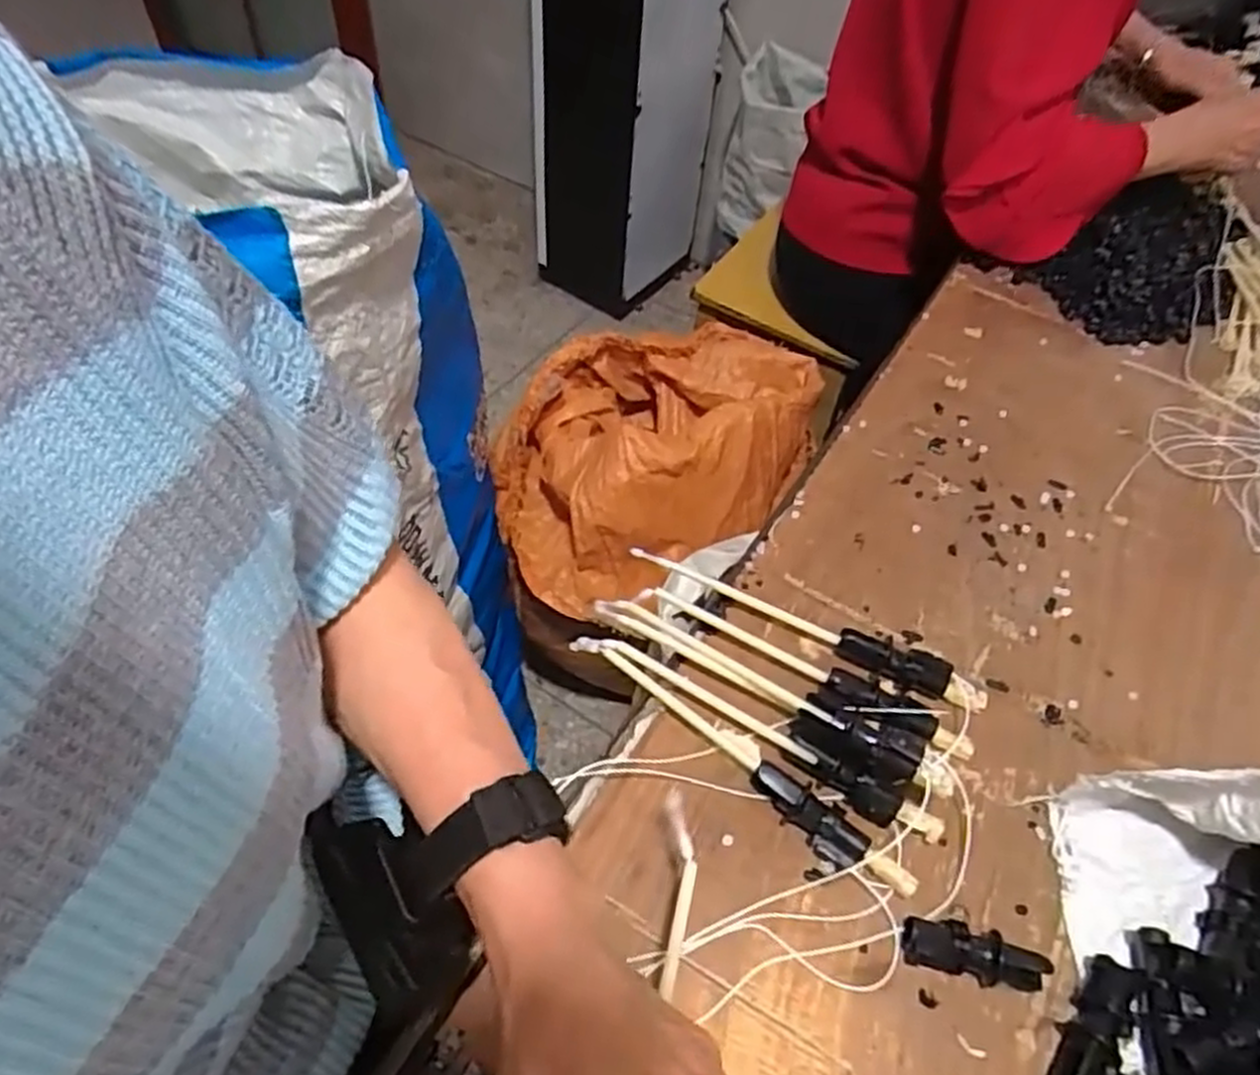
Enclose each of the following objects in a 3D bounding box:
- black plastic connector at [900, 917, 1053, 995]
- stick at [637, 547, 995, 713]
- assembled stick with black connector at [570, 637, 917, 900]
[{"bbox_3d":[0.169,0.205,0.390,0.067,0.021,0.022,10,52,3],"label":"black plastic connector"},{"bbox_3d":[0.108,0.053,0.492,0.223,0.020,0.018,23,54,13],"label":"stick"},{"bbox_3d":[0.056,0.117,0.438,0.219,0.026,0.032,39,59,23],"label":"assembled stick with black connector"}]

